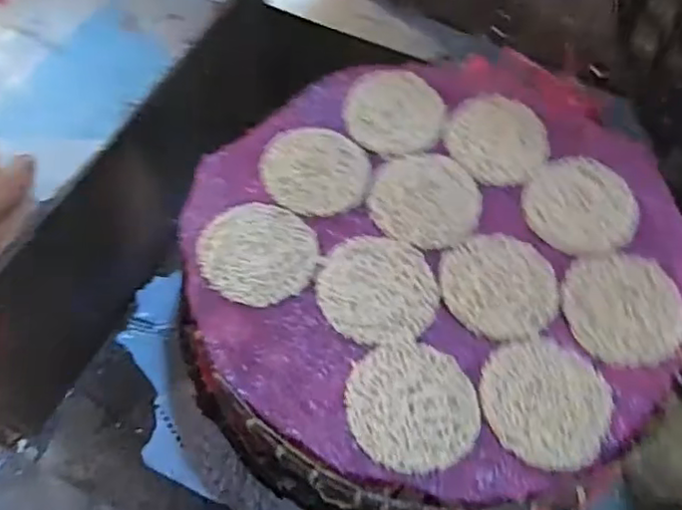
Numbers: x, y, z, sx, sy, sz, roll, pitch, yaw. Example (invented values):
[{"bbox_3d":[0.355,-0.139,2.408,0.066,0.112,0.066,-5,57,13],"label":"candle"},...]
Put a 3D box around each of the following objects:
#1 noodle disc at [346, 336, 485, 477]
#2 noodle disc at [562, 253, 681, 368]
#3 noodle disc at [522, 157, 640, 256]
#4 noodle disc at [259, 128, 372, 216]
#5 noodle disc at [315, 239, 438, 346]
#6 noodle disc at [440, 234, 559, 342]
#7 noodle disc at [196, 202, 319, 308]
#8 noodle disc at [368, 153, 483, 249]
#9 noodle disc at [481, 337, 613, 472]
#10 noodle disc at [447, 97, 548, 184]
[{"bbox_3d":[0.045,0.092,0.390,0.078,0.008,0.081,2,59,-3],"label":"noodle disc"},{"bbox_3d":[0.193,0.034,0.427,0.078,0.008,0.079,2,59,-3],"label":"noodle disc"},{"bbox_3d":[0.181,-0.038,0.469,0.080,0.007,0.079,2,59,-3],"label":"noodle disc"},{"bbox_3d":[-0.019,-0.066,0.482,0.081,0.009,0.078,2,59,-3],"label":"noodle disc"},{"bbox_3d":[0.027,0.022,0.431,0.080,0.004,0.079,2,59,-3],"label":"noodle disc"},{"bbox_3d":[0.110,0.020,0.435,0.077,0.005,0.079,2,59,-3],"label":"noodle disc"},{"bbox_3d":[-0.057,-0.005,0.436,0.079,0.006,0.078,2,59,-3],"label":"noodle disc"},{"bbox_3d":[0.063,-0.041,0.471,0.082,0.009,0.079,2,59,-3],"label":"noodle disc"},{"bbox_3d":[0.128,0.090,0.393,0.077,0.004,0.080,2,59,-3],"label":"noodle disc"},{"bbox_3d":[0.123,-0.094,0.498,0.075,0.014,0.080,2,59,-3],"label":"noodle disc"}]

